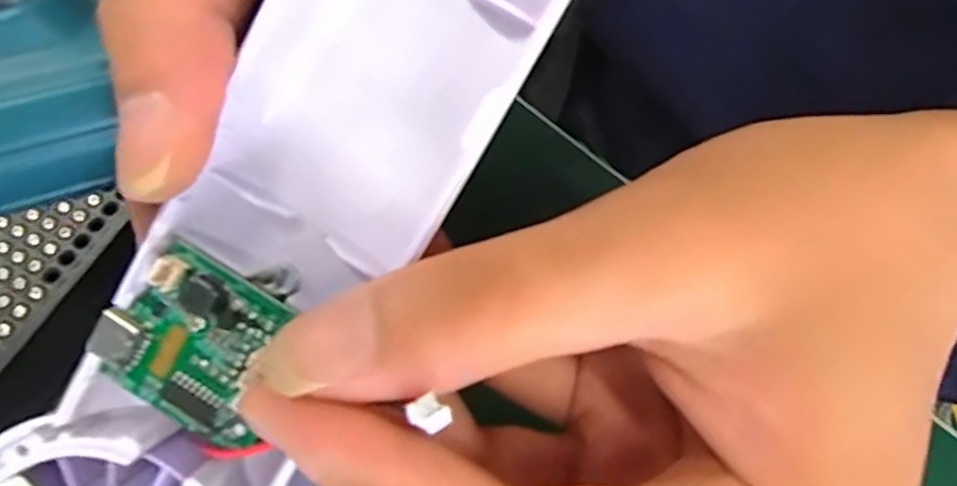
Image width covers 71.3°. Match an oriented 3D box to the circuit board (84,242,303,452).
[{"bbox_3d":[-0.050,0.017,0.115,0.031,0.005,0.028,29,97,5],"label":"circuit board"}]

